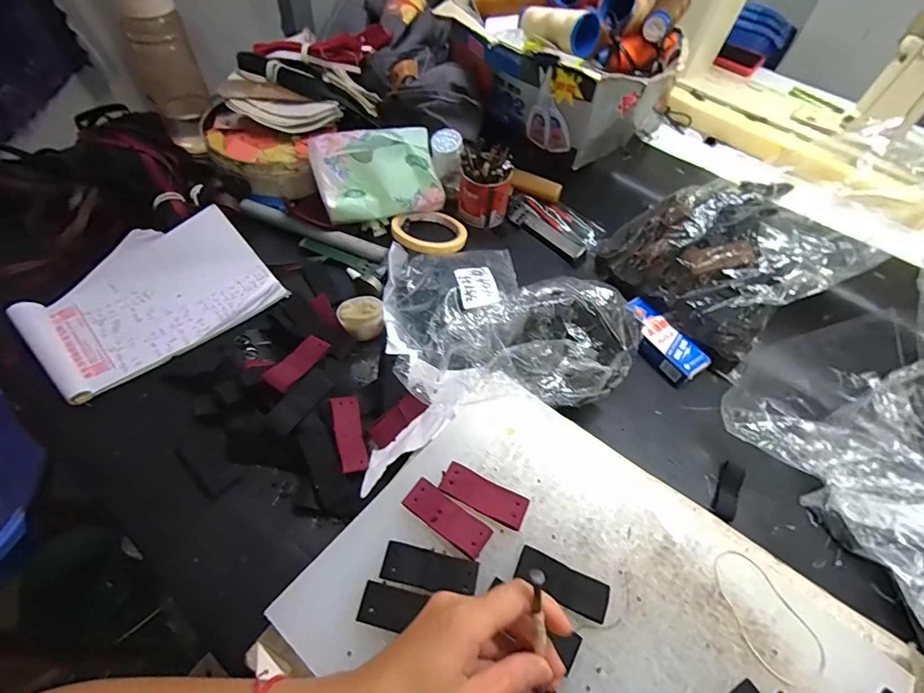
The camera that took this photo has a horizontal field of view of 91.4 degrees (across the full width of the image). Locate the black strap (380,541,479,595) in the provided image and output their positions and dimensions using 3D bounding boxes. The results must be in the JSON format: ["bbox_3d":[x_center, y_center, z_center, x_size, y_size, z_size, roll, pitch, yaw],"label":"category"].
[{"bbox_3d":[-0.022,0.158,0.318,0.065,0.005,0.026,12,55,3],"label":"black strap"}]

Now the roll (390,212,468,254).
[{"bbox_3d":[-0.039,-0.139,0.561,0.086,0.023,0.082,2,55,-3],"label":"roll"}]

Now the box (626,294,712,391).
[{"bbox_3d":[0.218,-0.006,0.497,0.045,0.031,0.102,-29,62,-22],"label":"box"}]

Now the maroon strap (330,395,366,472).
[{"bbox_3d":[-0.099,0.077,0.395,0.024,0.004,0.065,-4,72,-31],"label":"maroon strap"}]

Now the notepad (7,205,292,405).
[{"bbox_3d":[-0.323,-0.056,0.463,0.223,0.032,0.146,-35,67,-23],"label":"notepad"}]

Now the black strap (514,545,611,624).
[{"bbox_3d":[0.071,0.168,0.319,0.064,0.006,0.025,22,56,10],"label":"black strap"}]

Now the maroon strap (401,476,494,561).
[{"bbox_3d":[-0.011,0.127,0.337,0.067,0.005,0.026,32,59,19],"label":"maroon strap"}]

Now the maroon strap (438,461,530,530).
[{"bbox_3d":[0.017,0.115,0.349,0.067,0.006,0.025,24,57,12],"label":"maroon strap"}]

